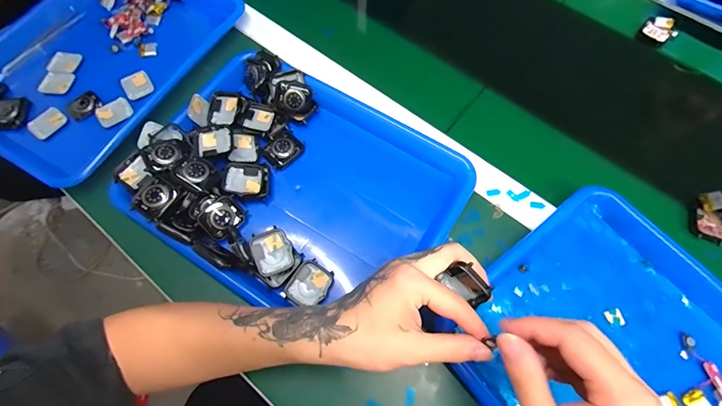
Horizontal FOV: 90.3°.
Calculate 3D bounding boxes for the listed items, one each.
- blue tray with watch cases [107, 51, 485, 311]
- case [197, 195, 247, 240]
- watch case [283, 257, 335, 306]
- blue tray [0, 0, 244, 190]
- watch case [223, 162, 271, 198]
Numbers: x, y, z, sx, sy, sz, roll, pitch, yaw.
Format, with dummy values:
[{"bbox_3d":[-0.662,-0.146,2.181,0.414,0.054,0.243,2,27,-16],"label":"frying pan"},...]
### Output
[{"bbox_3d":[-0.071,-0.024,0.406,0.331,0.054,0.263,32,72,13],"label":"blue tray with watch cases"},{"bbox_3d":[-0.148,0.015,0.383,0.036,0.011,0.041,45,69,-14],"label":"case"},{"bbox_3d":[-0.052,0.083,0.363,0.036,0.012,0.045,36,73,14],"label":"watch case"},{"bbox_3d":[-0.360,-0.205,0.491,0.274,0.035,0.349,29,72,12],"label":"blue tray"},{"bbox_3d":[-0.128,-0.027,0.407,0.049,0.012,0.041,3,63,-8],"label":"watch case"}]

